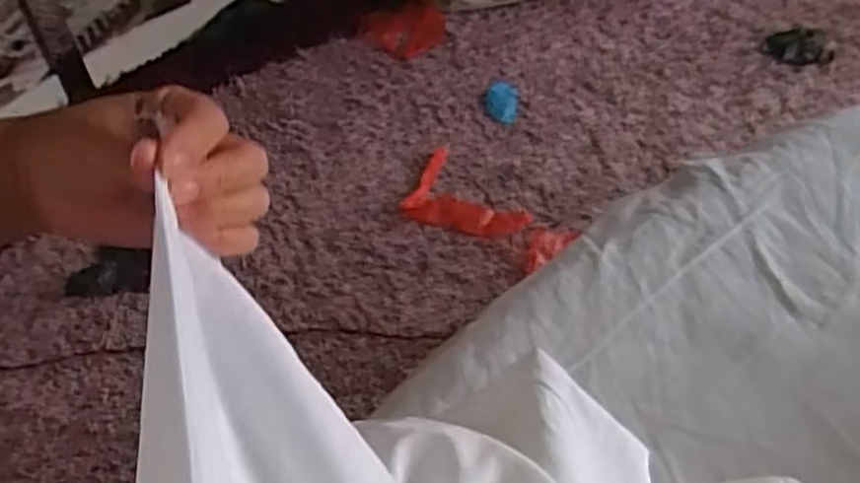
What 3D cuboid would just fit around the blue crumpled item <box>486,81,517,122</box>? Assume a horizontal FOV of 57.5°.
[{"bbox_3d":[0.158,-0.309,1.723,0.069,0.034,0.100,3,51,4],"label":"blue crumpled item"}]

